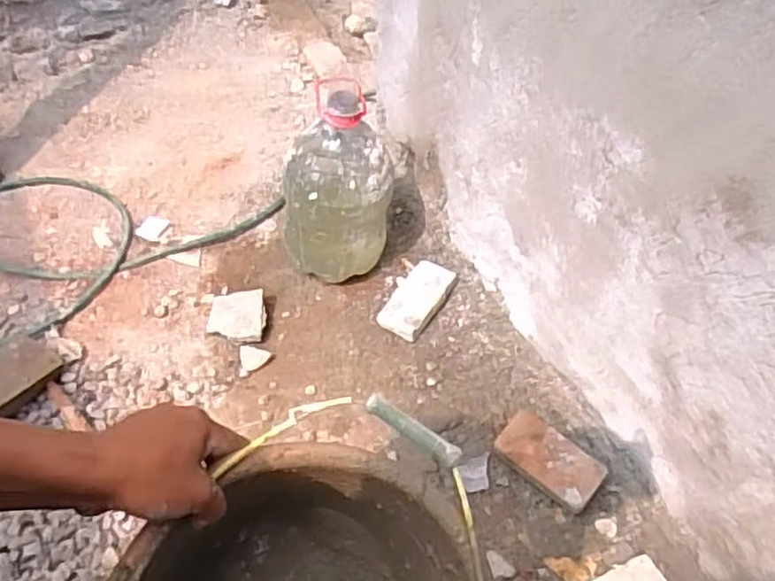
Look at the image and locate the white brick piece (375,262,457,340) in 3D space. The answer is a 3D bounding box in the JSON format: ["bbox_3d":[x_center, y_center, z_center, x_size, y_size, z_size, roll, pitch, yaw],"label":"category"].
[{"bbox_3d":[0.069,0.023,1.642,0.120,0.036,0.201,23,66,27],"label":"white brick piece"}]

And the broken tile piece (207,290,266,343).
[{"bbox_3d":[-0.346,0.062,1.586,0.144,0.021,0.113,-6,76,16],"label":"broken tile piece"}]

